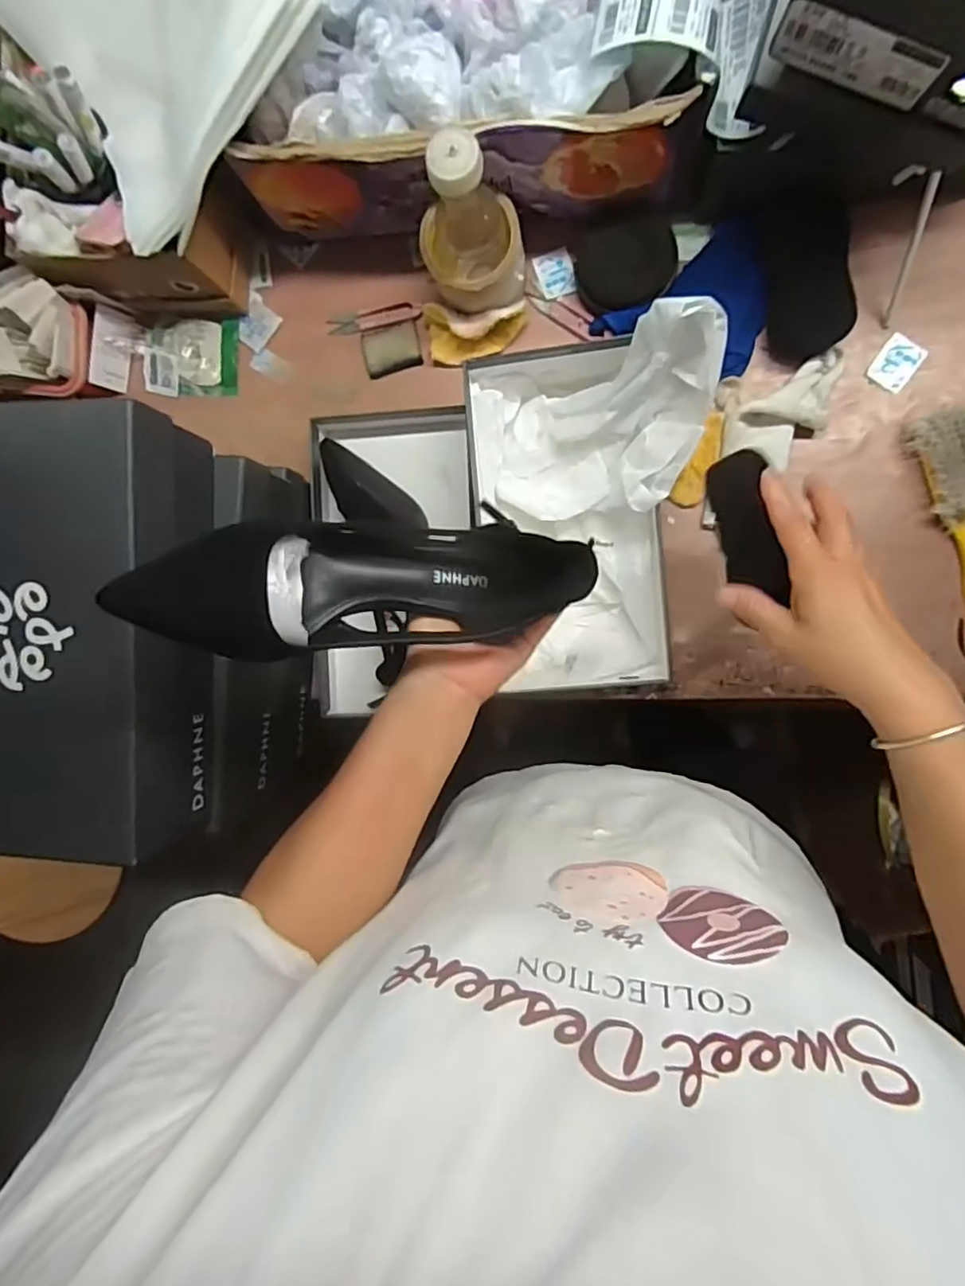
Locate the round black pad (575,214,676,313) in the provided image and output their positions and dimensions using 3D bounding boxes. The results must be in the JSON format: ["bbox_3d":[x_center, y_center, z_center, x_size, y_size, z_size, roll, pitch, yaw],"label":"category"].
[{"bbox_3d":[0.134,-0.356,0.586,0.089,0.022,0.089,0,93,8],"label":"round black pad"}]

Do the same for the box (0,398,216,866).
[{"bbox_3d":[-0.290,-0.009,0.443,0.160,0.091,0.295,4,94,8],"label":"box"}]

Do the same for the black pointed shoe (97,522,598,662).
[{"bbox_3d":[-0.063,-0.033,0.348,0.238,0.087,0.072,-7,93,-29],"label":"black pointed shoe"}]

